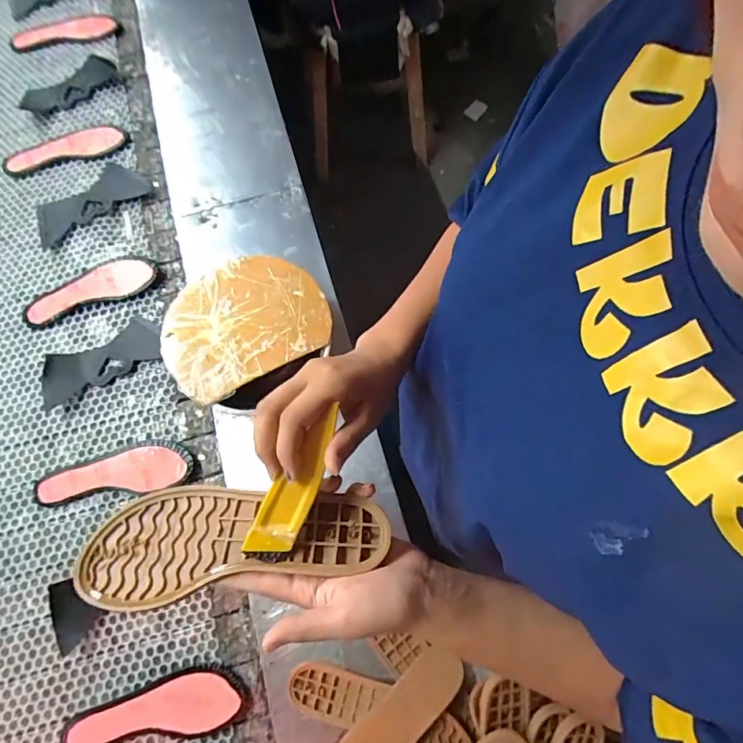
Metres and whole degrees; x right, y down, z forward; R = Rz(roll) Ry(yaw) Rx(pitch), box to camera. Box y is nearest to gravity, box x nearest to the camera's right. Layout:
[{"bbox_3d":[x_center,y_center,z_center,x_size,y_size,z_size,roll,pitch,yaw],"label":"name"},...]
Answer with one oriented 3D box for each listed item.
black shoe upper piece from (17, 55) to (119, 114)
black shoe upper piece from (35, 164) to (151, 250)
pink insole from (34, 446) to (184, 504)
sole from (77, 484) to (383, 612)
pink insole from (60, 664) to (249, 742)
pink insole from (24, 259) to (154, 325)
[{"bbox_3d":[-0.645,-0.609,0.929,0.204,0.016,0.115,-31,74,-9],"label":"black shoe upper piece"},{"bbox_3d":[-0.534,-0.323,0.830,0.212,0.014,0.104,-35,75,-10],"label":"black shoe upper piece"},{"bbox_3d":[-0.399,0.159,0.679,0.219,0.011,0.064,-10,72,-2],"label":"pink insole"},{"bbox_3d":[-0.109,0.127,0.337,0.239,0.023,0.078,-8,72,8],"label":"sole"},{"bbox_3d":[-0.289,0.450,0.584,0.235,0.010,0.077,-12,72,-3],"label":"pink insole"},{"bbox_3d":[-0.490,-0.147,0.768,0.220,0.024,0.076,-20,73,-5],"label":"pink insole"}]

